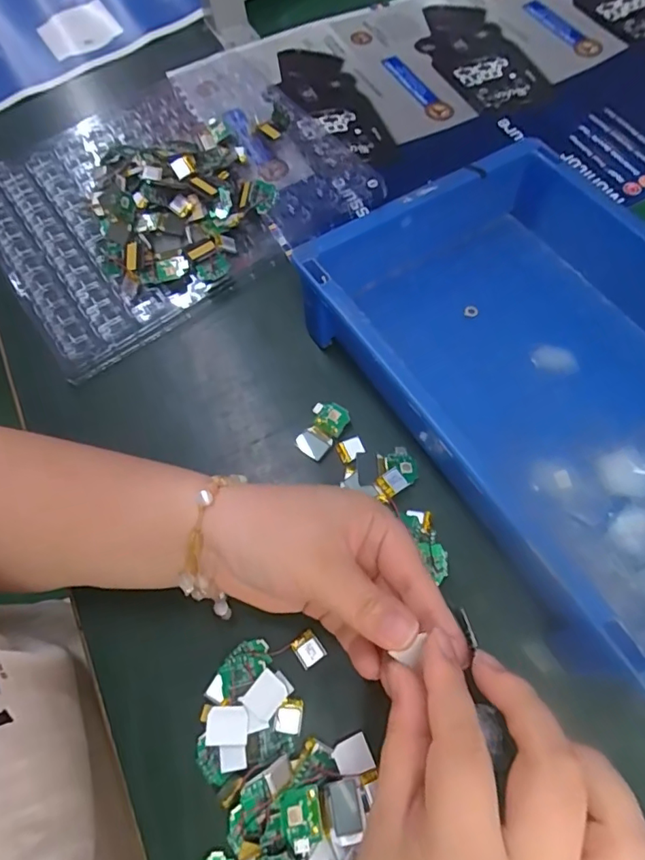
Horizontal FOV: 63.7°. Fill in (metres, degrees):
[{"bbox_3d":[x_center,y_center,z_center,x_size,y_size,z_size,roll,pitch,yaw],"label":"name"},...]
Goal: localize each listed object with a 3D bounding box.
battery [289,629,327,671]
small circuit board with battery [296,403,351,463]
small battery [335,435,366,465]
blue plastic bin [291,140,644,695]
[{"bbox_3d":[-0.008,0.125,0.295,0.016,0.004,0.017,-33,67,-11],"label":"battery"},{"bbox_3d":[-0.001,0.000,0.348,0.024,0.009,0.038,31,71,17],"label":"small circuit board with battery"},{"bbox_3d":[0.018,0.012,0.342,0.017,0.004,0.015,-26,66,-8],"label":"small battery"},{"bbox_3d":[0.155,-0.039,0.329,0.219,0.073,0.297,-31,67,-10],"label":"blue plastic bin"}]

